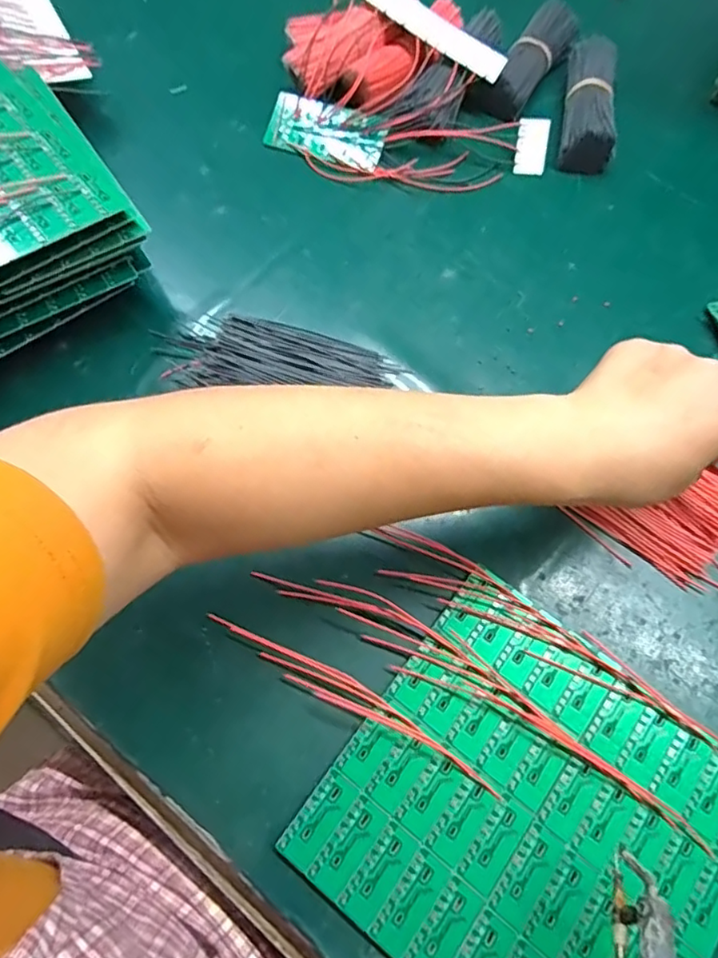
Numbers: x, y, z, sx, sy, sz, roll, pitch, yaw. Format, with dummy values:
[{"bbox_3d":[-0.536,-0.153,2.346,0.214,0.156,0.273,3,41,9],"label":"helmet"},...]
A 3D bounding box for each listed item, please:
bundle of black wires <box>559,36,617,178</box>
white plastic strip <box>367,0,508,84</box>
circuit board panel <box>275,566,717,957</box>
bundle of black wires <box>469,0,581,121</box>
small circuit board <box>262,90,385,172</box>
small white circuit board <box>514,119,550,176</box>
[{"bbox_3d":[0.191,-0.313,0.495,0.041,0.034,0.124,7,69,3],"label":"bundle of black wires"},{"bbox_3d":[0.051,-0.375,0.483,0.153,0.007,0.027,32,85,-3],"label":"white plastic strip"},{"bbox_3d":[0.093,0.180,0.314,0.197,0.004,0.188,36,72,13],"label":"circuit board panel"},{"bbox_3d":[0.145,-0.359,0.510,0.042,0.031,0.125,30,72,11],"label":"bundle of black wires"},{"bbox_3d":[-0.029,-0.291,0.497,0.100,0.005,0.043,19,96,6],"label":"small circuit board"},{"bbox_3d":[0.141,-0.270,0.482,0.025,0.041,0.004,5,26,5],"label":"small white circuit board"}]

